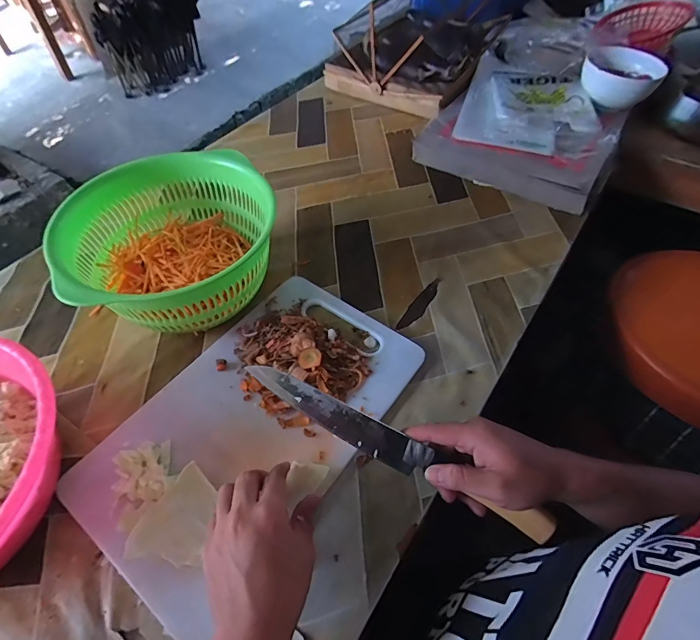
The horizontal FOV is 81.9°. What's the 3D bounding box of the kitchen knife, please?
[{"bbox_3d":[0.041,0.110,0.348,0.282,0.029,0.025,28,57,4],"label":"kitchen knife"}]

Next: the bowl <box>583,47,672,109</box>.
[{"bbox_3d":[0.463,-0.417,0.688,0.121,0.060,0.121,26,58,17],"label":"bowl"}]

